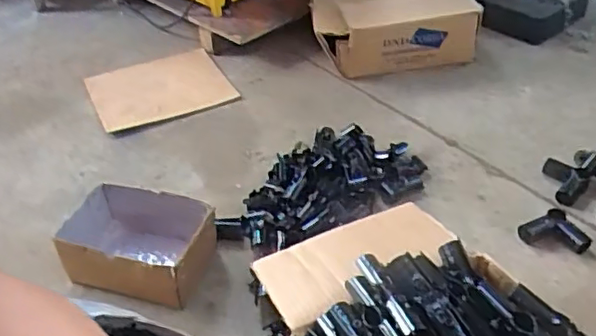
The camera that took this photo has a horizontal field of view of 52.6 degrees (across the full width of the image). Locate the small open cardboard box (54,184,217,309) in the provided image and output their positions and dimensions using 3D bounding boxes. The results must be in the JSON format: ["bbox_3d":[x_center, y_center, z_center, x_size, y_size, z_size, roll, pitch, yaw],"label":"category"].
[{"bbox_3d":[-0.248,0.122,0.939,0.216,0.099,0.159,8,41,12],"label":"small open cardboard box"}]

